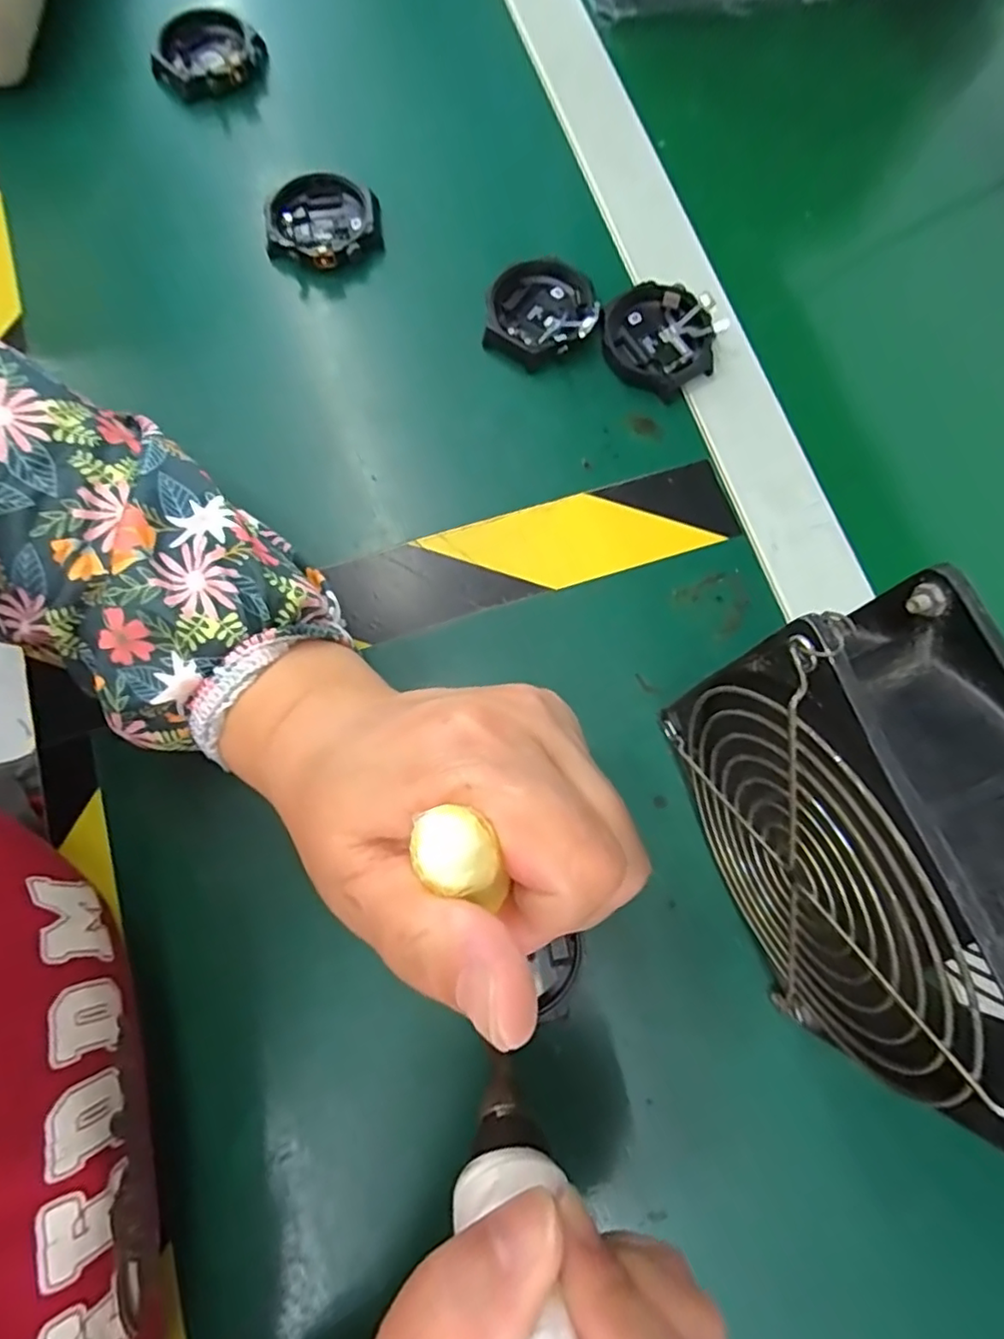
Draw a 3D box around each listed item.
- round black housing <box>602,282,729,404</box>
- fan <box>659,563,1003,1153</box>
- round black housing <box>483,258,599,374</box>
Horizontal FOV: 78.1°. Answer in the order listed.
[{"bbox_3d":[0.075,-0.155,0.288,0.048,0.011,0.052,0,75,0],"label":"round black housing"},{"bbox_3d":[0.100,0.052,0.179,0.052,0.121,0.120,-18,76,-5],"label":"fan"},{"bbox_3d":[0.019,-0.168,0.291,0.049,0.011,0.056,9,76,2],"label":"round black housing"}]

